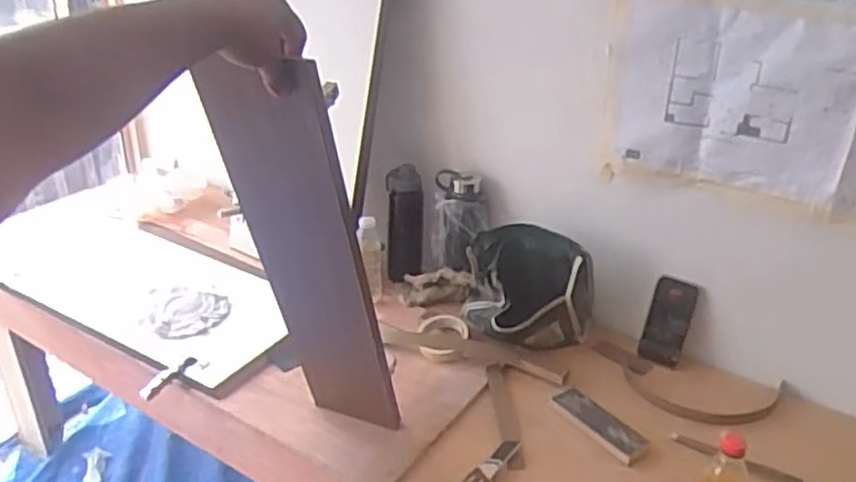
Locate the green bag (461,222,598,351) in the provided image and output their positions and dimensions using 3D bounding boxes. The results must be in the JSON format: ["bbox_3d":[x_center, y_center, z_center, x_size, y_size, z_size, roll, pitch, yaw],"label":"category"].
[{"bbox_3d":[0.194,0.098,1.406,0.247,0.209,0.139,6,28,9],"label":"green bag"}]

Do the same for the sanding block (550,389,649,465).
[{"bbox_3d":[0.286,0.306,1.232,0.060,0.020,0.180,-16,33,-29],"label":"sanding block"}]

